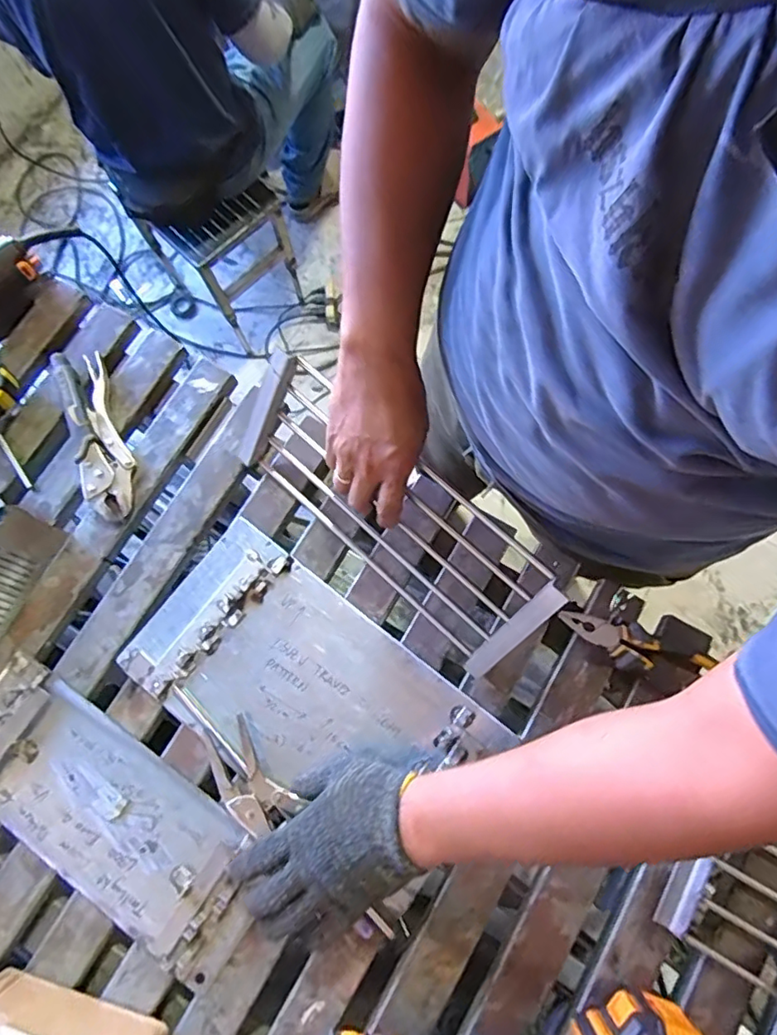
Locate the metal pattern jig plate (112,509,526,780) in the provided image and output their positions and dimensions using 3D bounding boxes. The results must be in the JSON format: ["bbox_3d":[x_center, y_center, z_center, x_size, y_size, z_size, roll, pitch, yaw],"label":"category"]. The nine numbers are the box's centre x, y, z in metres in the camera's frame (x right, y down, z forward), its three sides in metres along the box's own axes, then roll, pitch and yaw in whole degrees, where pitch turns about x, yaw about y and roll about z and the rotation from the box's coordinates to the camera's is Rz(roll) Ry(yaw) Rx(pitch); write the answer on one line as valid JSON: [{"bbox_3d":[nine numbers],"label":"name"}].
[{"bbox_3d":[-0.089,0.173,0.583,0.346,0.009,0.190,37,80,10],"label":"metal pattern jig plate"}]

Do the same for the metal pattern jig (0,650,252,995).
[{"bbox_3d":[-0.285,0.294,0.556,0.342,0.018,0.131,35,79,10],"label":"metal pattern jig"}]

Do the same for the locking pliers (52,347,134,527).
[{"bbox_3d":[-0.340,-0.096,0.648,0.056,0.034,0.202,-18,76,-3],"label":"locking pliers"}]

